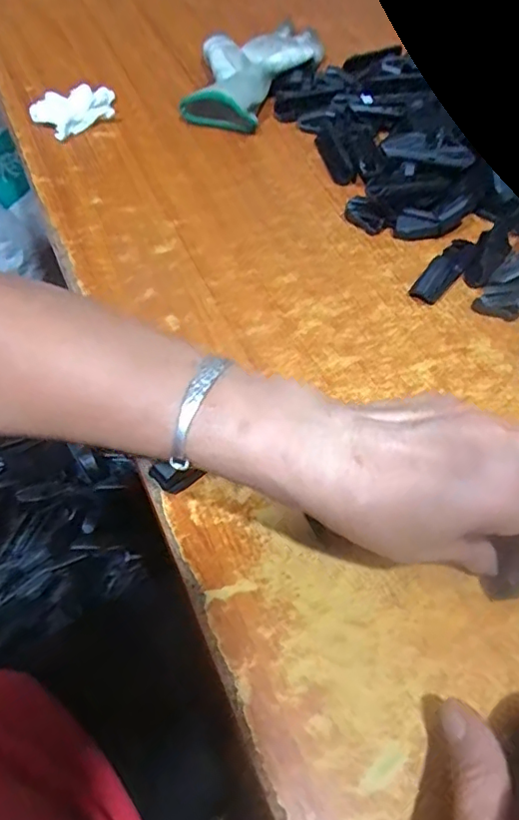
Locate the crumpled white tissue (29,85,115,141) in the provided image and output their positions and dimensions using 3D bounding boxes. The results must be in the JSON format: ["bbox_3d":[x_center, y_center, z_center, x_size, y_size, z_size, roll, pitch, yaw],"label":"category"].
[{"bbox_3d":[-0.162,-0.265,0.510,0.075,0.020,0.050,-20,59,-17],"label":"crumpled white tissue"}]

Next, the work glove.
[{"bbox_3d":[-0.003,-0.337,0.558,0.097,0.040,0.202,26,57,14],"label":"work glove"}]

